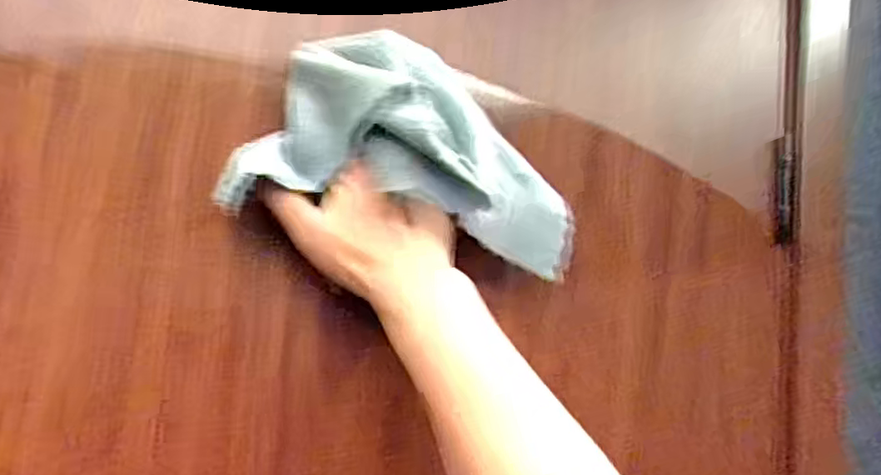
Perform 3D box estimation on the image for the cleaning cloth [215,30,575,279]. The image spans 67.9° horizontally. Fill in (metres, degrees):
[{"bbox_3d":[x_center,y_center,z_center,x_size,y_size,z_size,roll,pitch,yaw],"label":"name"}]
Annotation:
[{"bbox_3d":[-0.009,-0.069,0.432,0.228,0.142,0.085,12,-11,-29],"label":"cleaning cloth"}]

